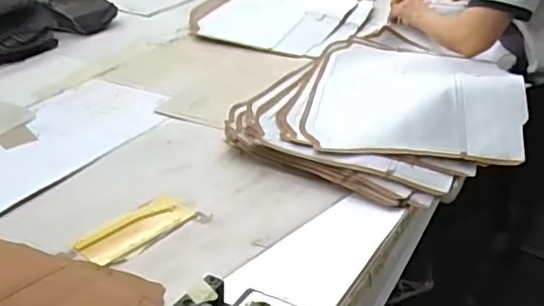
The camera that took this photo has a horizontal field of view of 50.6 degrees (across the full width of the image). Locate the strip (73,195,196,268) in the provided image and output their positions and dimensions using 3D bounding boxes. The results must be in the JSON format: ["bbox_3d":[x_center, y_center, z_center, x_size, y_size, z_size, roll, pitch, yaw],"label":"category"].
[{"bbox_3d":[-0.164,0.091,0.699,0.062,0.007,0.134,31,48,30],"label":"strip"}]

